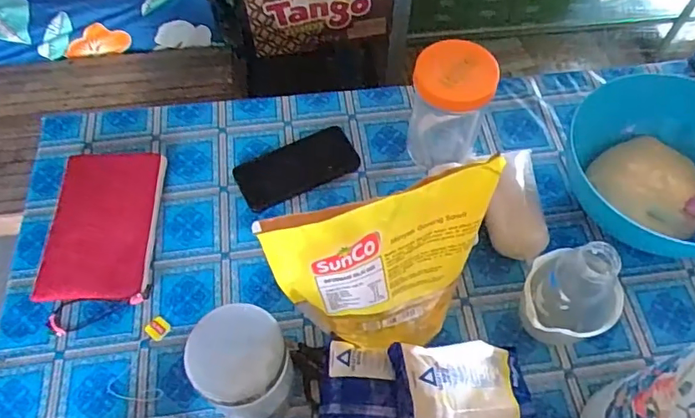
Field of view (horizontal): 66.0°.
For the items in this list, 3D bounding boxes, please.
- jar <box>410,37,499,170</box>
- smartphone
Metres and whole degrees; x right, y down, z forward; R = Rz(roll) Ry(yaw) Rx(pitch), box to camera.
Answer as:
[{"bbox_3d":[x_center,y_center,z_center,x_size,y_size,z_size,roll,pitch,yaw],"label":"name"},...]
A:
[{"bbox_3d":[0.129,-0.124,0.689,0.091,0.157,0.084,0,61,1],"label":"jar"},{"bbox_3d":[-0.070,-0.059,0.746,0.166,0.013,0.080,-24,63,-12],"label":"smartphone"}]

